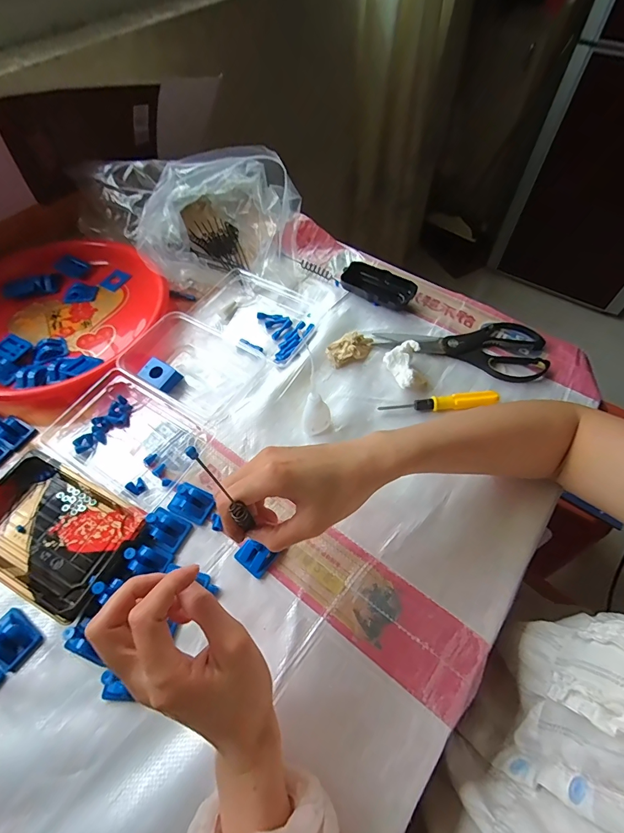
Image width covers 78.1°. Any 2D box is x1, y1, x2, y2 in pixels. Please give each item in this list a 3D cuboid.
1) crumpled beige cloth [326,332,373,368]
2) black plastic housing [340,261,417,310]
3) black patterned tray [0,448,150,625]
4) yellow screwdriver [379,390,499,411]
[{"bbox_3d":[0.053,-0.091,0.509,0.065,0.025,0.036,-13,59,-8],"label":"crumpled beige cloth"},{"bbox_3d":[0.096,-0.191,0.569,0.108,0.025,0.054,27,62,16],"label":"black plastic housing"},{"bbox_3d":[-0.256,0.115,0.386,0.166,0.025,0.111,25,61,15],"label":"black patterned tray"},{"bbox_3d":[0.154,-0.014,0.466,0.140,0.019,0.019,-5,58,-3],"label":"yellow screwdriver"}]

